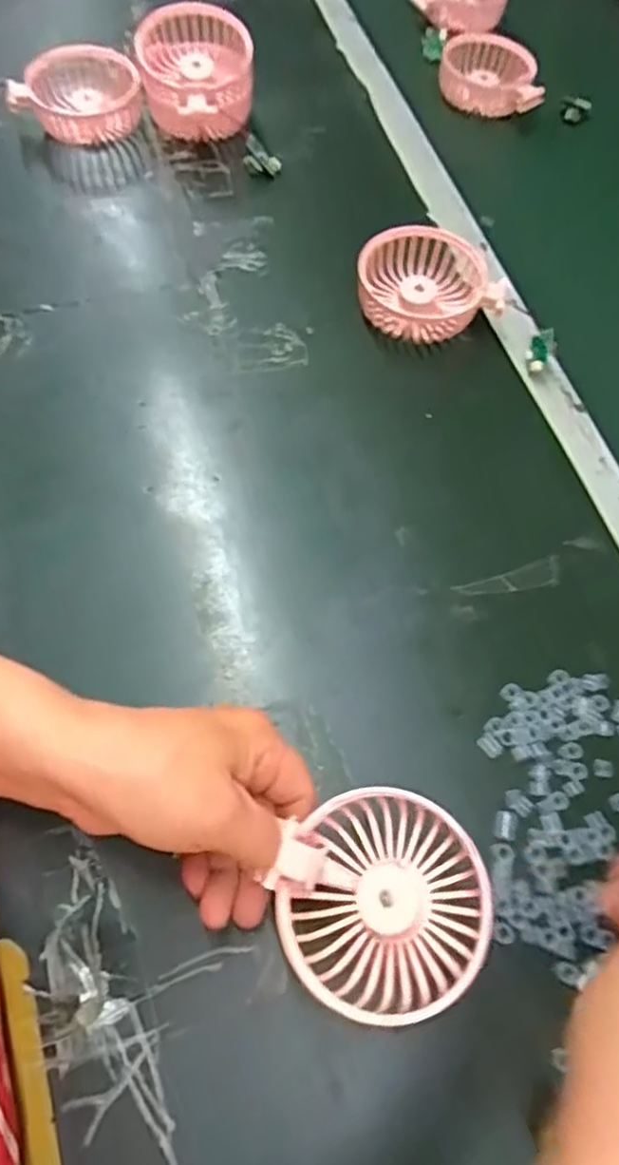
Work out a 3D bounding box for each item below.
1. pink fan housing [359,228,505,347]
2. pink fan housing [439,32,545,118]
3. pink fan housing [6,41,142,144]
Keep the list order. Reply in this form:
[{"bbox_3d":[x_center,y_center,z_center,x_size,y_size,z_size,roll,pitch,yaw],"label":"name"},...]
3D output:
[{"bbox_3d":[0.082,-0.215,0.485,0.089,0.040,0.089,1,67,-2],"label":"pink fan housing"},{"bbox_3d":[0.177,-0.494,0.645,0.097,0.053,0.076,10,67,2],"label":"pink fan housing"},{"bbox_3d":[-0.200,-0.415,0.564,0.109,0.037,0.095,-23,70,-12],"label":"pink fan housing"}]

